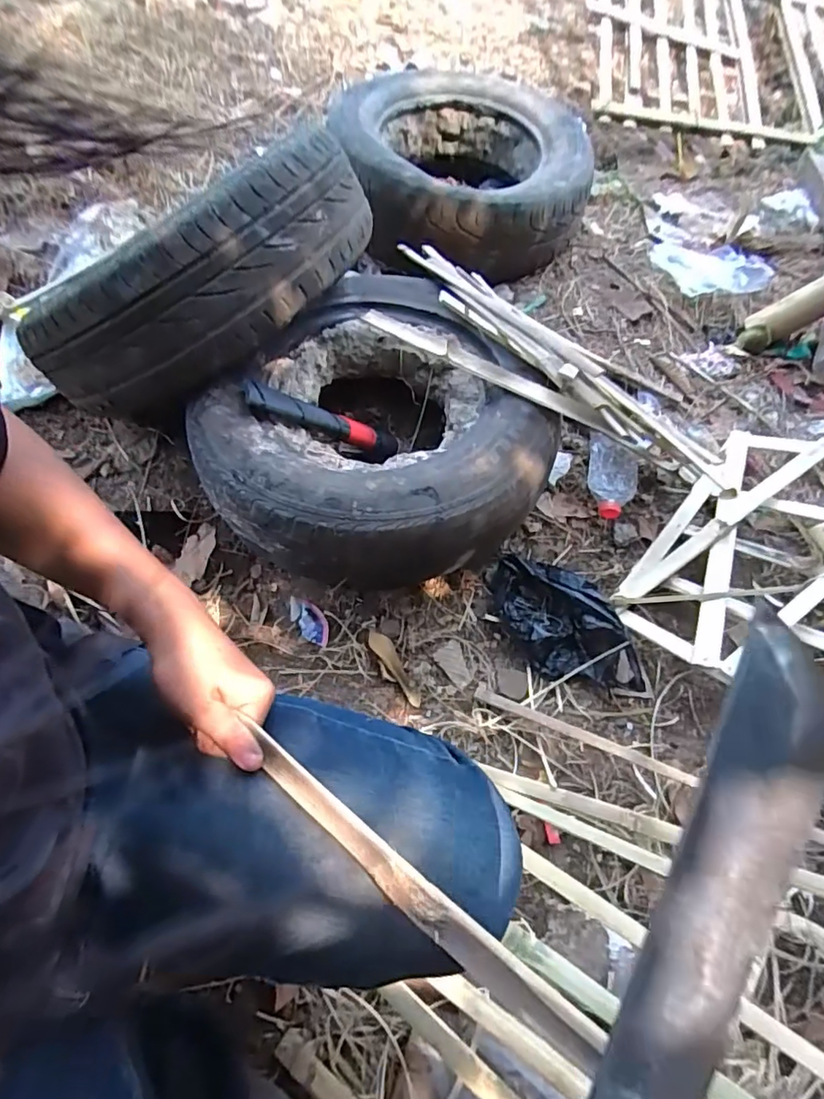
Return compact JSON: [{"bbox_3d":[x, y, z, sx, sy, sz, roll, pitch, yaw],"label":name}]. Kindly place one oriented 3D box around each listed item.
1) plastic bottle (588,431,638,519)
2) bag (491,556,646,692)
[{"bbox_3d":[0.359,-0.133,0.989,0.092,0.049,0.214,14,58,4],"label":"plastic bottle"},{"bbox_3d":[0.220,0.112,0.825,0.135,0.064,0.263,-27,64,-19],"label":"bag"}]

